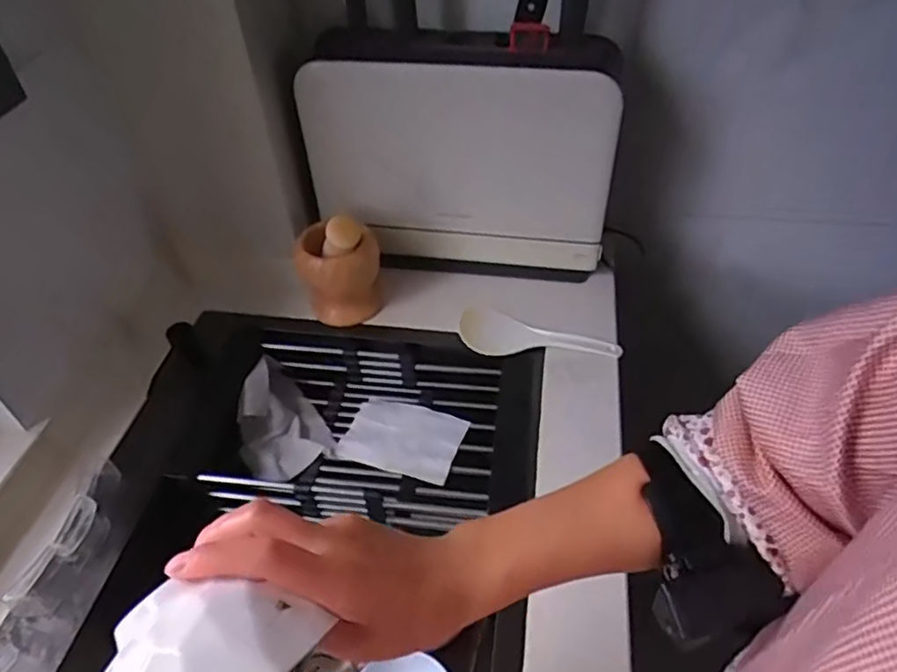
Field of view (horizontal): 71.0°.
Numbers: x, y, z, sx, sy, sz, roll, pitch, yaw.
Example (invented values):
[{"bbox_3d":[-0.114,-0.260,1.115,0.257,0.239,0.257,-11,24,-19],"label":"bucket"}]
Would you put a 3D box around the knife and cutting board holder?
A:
[{"bbox_3d":[0.014,-0.226,0.819,0.381,0.295,0.082,5,46,7],"label":"knife and cutting board holder"}]

